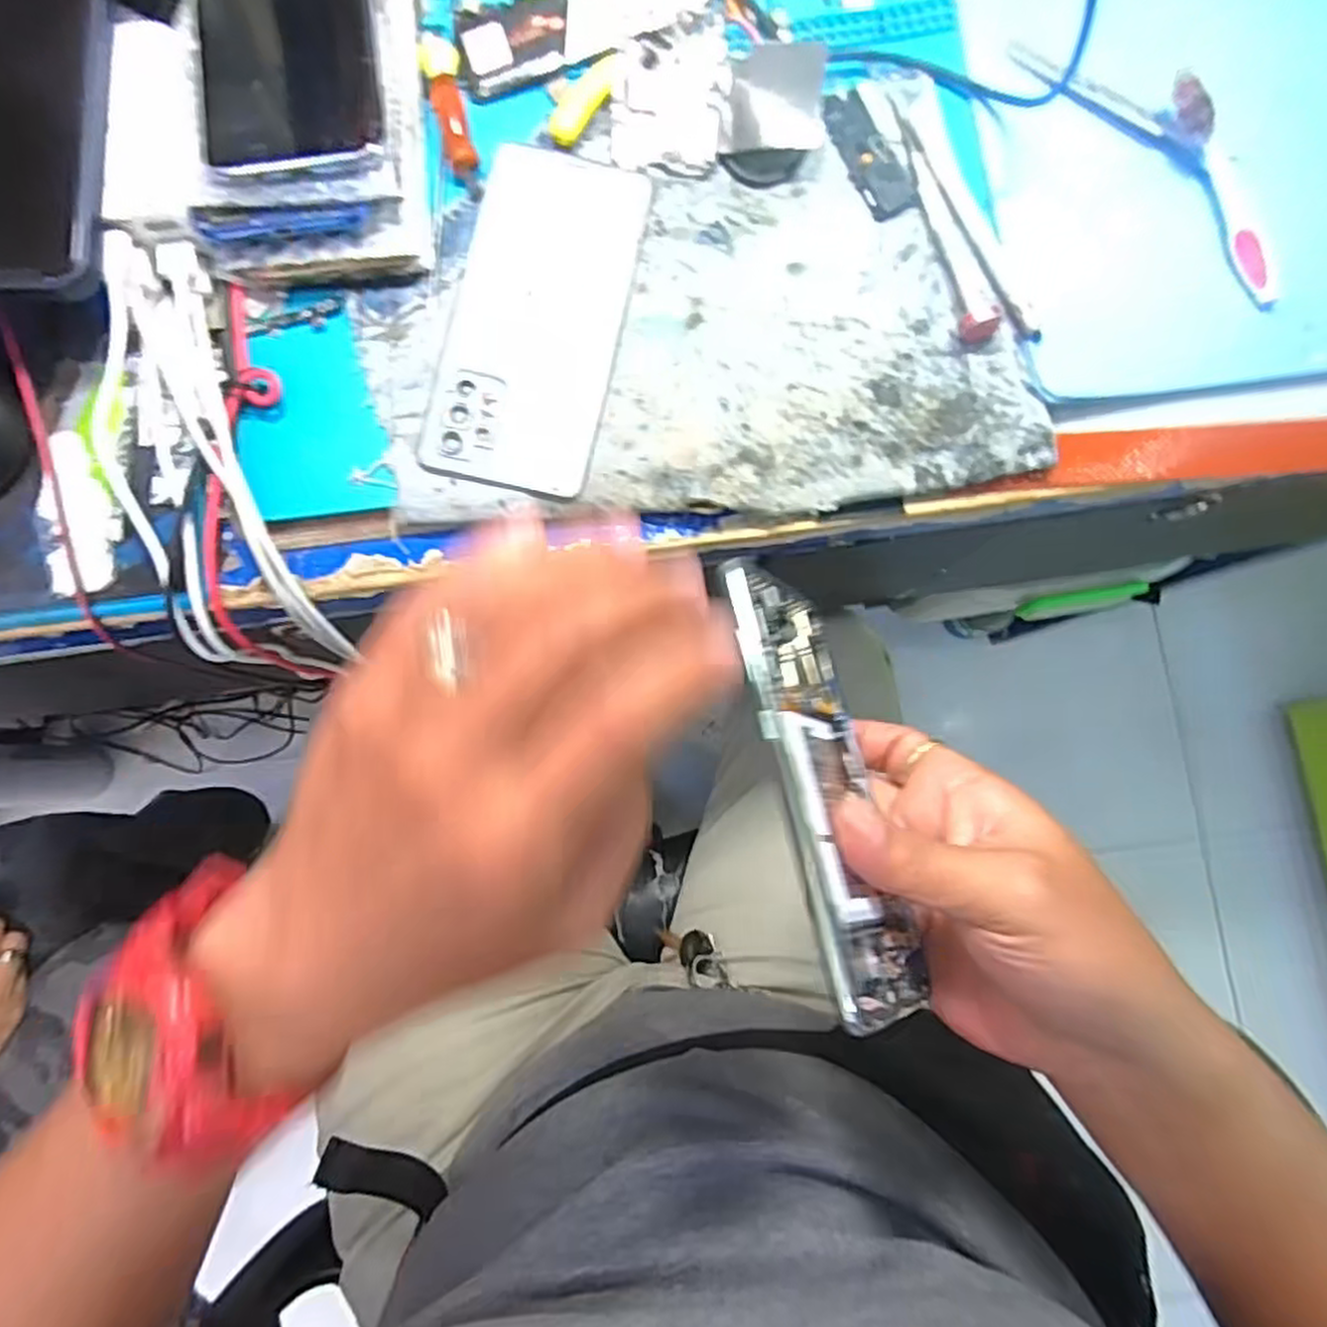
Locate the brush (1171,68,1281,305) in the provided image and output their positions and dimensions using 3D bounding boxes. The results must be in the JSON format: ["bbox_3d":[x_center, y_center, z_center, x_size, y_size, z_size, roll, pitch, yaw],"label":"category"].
[{"bbox_3d":[0.249,-0.208,0.326,0.014,0.012,0.105,-24,84,-4],"label":"brush"}]

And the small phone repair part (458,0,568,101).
[{"bbox_3d":[-0.067,-0.287,0.343,0.053,0.007,0.042,-18,84,-4],"label":"small phone repair part"}]

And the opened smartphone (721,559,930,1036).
[{"bbox_3d":[0.058,0.040,0.264,0.008,0.072,0.155,-25,64,29],"label":"opened smartphone"}]

